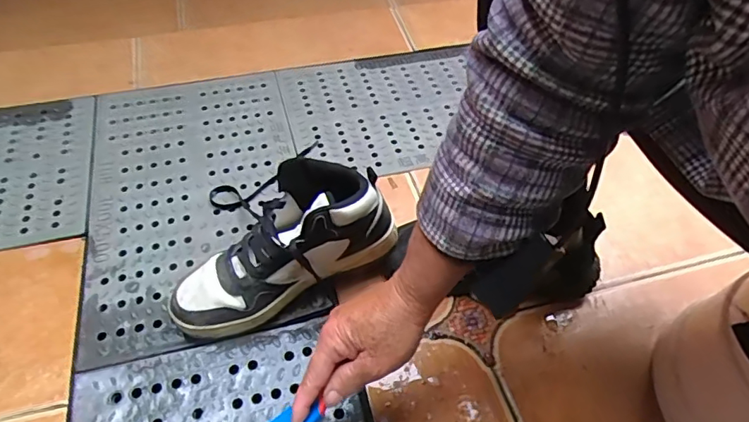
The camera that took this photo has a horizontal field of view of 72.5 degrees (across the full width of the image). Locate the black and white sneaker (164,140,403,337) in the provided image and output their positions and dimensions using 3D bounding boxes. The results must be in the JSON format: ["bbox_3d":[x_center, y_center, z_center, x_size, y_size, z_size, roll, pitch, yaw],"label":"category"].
[{"bbox_3d":[-0.102,0.032,0.551,0.245,0.135,0.101,-21,56,-18],"label":"black and white sneaker"}]

